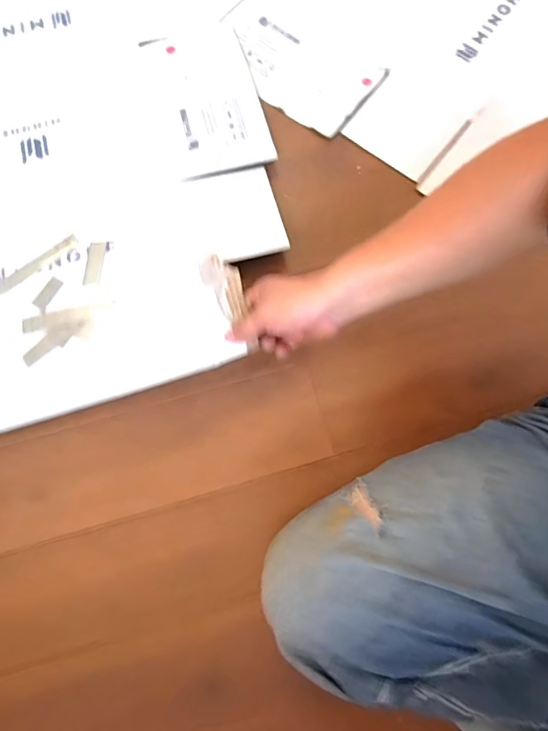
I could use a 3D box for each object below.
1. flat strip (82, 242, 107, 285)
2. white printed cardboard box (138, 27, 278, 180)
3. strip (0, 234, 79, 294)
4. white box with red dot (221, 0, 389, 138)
[{"bbox_3d":[-0.233,-0.133,0.575,0.024,0.008,0.059,2,76,1],"label":"flat strip"},{"bbox_3d":[-0.096,-0.392,0.653,0.146,0.020,0.261,-18,77,-4],"label":"white printed cardboard box"},{"bbox_3d":[-0.314,-0.136,0.588,0.120,0.009,0.018,-34,79,-7],"label":"strip"},{"bbox_3d":[0.026,-0.465,0.674,0.252,0.012,0.150,37,79,9],"label":"white box with red dot"}]

